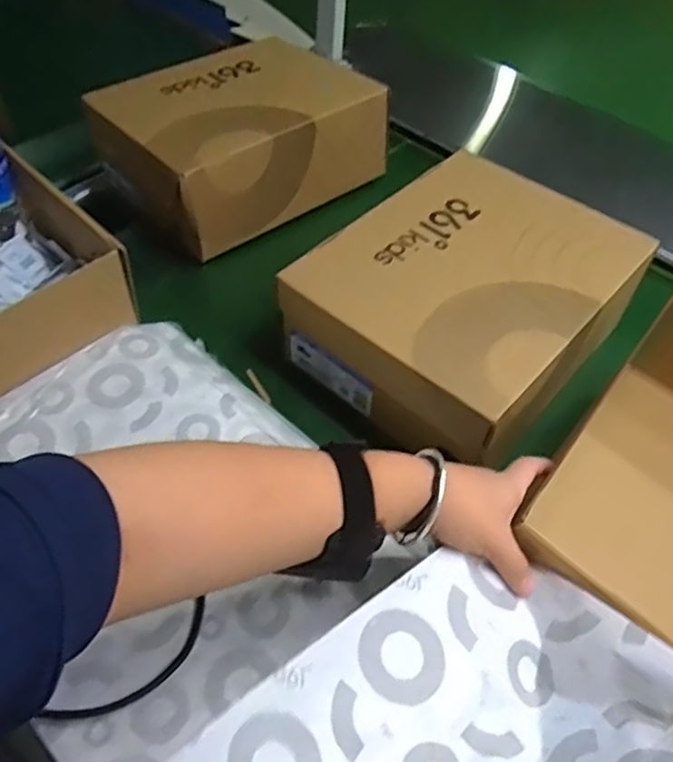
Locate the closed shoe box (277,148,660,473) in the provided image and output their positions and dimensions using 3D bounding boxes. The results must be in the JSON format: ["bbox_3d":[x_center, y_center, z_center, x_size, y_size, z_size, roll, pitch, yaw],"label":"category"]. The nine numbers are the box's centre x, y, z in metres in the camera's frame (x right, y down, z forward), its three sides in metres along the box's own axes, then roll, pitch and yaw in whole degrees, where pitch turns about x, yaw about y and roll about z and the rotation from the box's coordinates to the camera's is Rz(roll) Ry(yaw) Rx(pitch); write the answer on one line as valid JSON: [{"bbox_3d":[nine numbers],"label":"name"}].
[{"bbox_3d":[0.122,-0.079,0.626,0.237,0.115,0.273,38,59,24],"label":"closed shoe box"}]

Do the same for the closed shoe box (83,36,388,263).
[{"bbox_3d":[-0.118,-0.290,0.771,0.295,0.114,0.198,-31,59,-24],"label":"closed shoe box"}]

